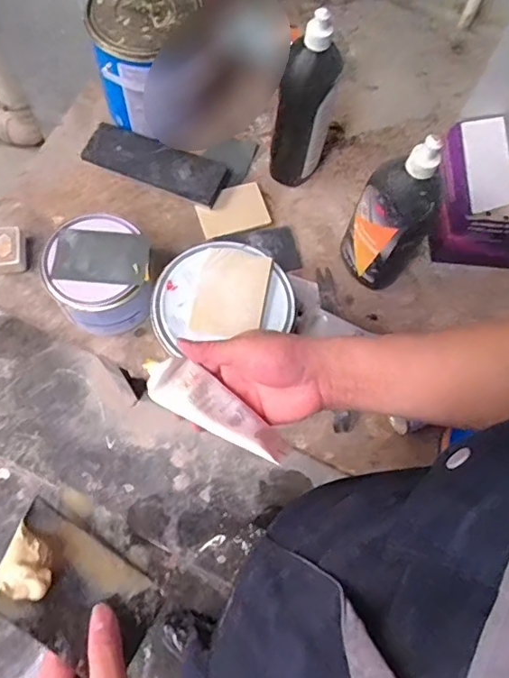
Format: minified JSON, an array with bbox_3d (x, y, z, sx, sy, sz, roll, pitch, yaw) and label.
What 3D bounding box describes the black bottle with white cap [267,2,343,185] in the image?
[{"bbox_3d":[0.069,-0.301,0.694,0.080,0.219,0.068,-32,75,-14],"label":"black bottle with white cap"}]

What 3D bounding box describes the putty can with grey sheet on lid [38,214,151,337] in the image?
[{"bbox_3d":[-0.195,-0.085,0.677,0.130,0.083,0.135,-22,73,-11],"label":"putty can with grey sheet on lid"}]

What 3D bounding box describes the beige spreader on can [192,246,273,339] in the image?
[{"bbox_3d":[-0.024,-0.051,0.574,0.073,0.007,0.104,10,74,1],"label":"beige spreader on can"}]

